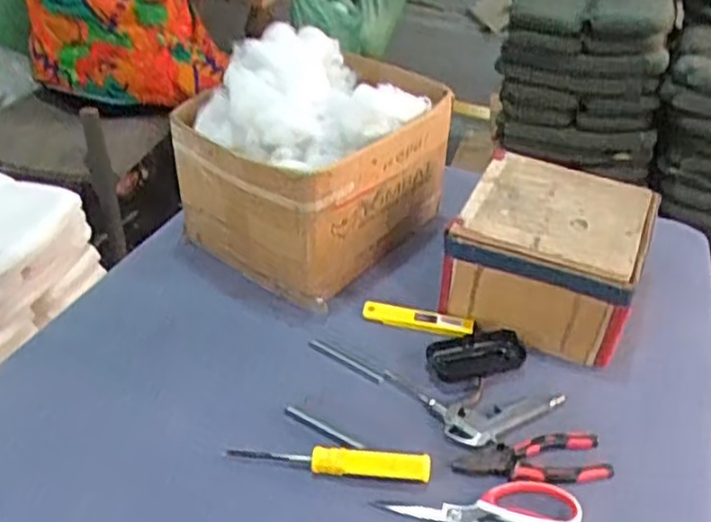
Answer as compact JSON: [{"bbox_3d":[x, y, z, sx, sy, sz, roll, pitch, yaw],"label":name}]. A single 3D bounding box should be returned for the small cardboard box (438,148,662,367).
[{"bbox_3d":[0.240,-0.013,0.870,0.212,0.118,0.211,16,41,19],"label":"small cardboard box"}]

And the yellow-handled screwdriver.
[{"bbox_3d":[-0.028,0.190,0.682,0.197,0.030,0.024,5,37,4],"label":"yellow-handled screwdriver"}]

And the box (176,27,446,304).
[{"bbox_3d":[-0.047,-0.137,0.946,0.238,0.235,0.302,28,46,31],"label":"box"}]

